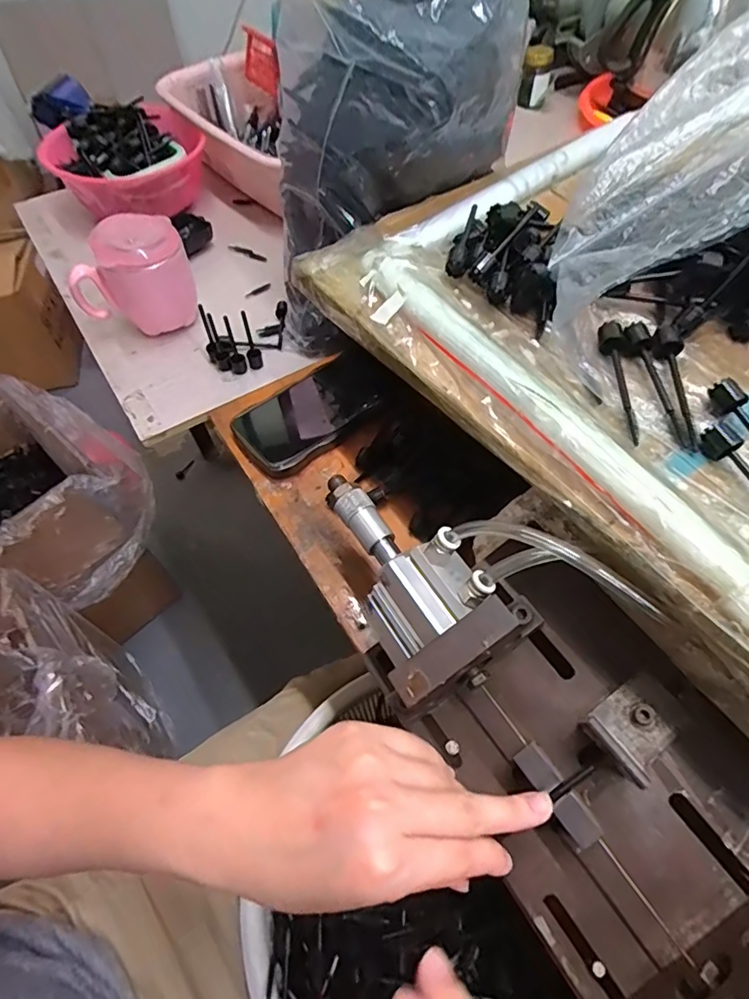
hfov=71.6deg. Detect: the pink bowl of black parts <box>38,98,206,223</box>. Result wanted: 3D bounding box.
[{"bbox_3d":[-0.298,-0.407,0.634,0.171,0.098,0.152,-33,63,-18],"label":"pink bowl of black parts"}]

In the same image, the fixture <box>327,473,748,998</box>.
[{"bbox_3d":[0.120,0.139,0.263,0.134,0.097,0.417,-31,65,-17],"label":"fixture"}]

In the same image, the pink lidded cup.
[{"bbox_3d":[-0.237,-0.215,0.508,0.106,0.116,0.069,-26,61,-15],"label":"pink lidded cup"}]

